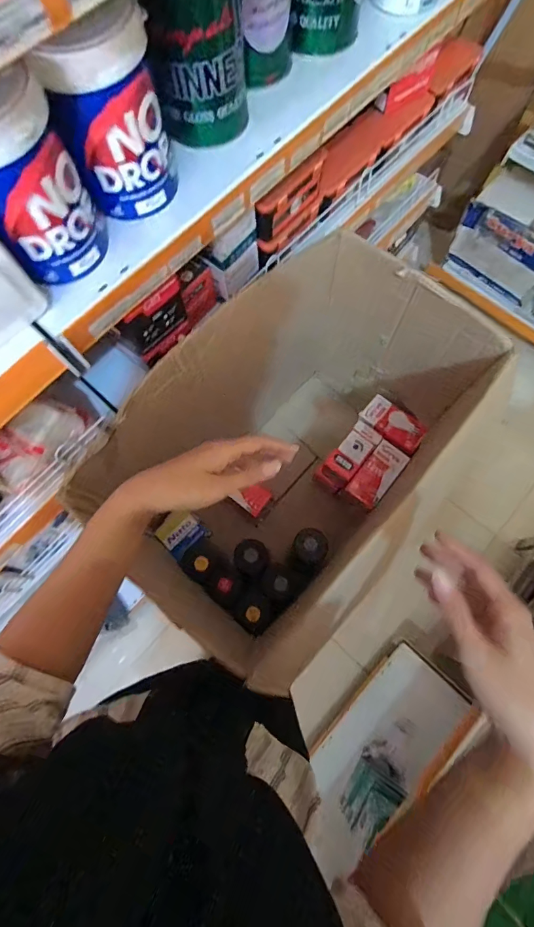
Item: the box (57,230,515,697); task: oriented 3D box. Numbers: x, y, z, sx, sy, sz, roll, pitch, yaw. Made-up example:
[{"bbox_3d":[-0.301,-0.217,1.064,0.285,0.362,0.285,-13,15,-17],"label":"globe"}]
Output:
[{"bbox_3d":[0.035,0.019,0.721,0.378,0.466,0.609,38,78,11],"label":"box"}]

